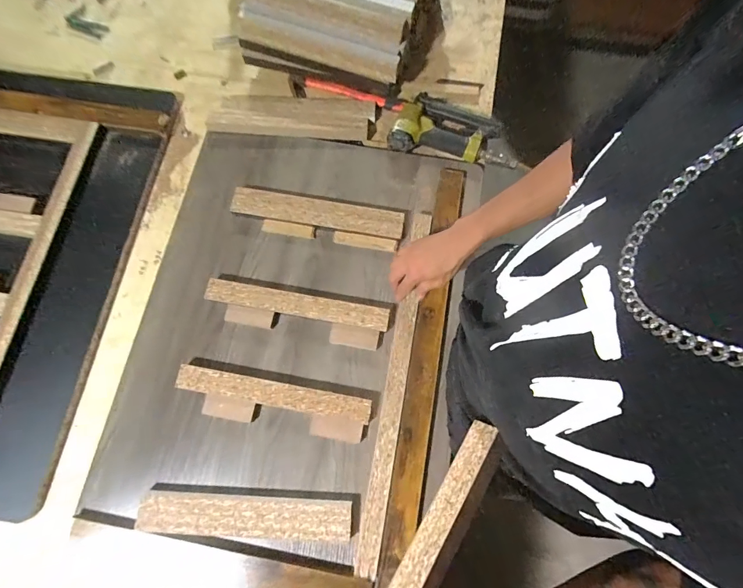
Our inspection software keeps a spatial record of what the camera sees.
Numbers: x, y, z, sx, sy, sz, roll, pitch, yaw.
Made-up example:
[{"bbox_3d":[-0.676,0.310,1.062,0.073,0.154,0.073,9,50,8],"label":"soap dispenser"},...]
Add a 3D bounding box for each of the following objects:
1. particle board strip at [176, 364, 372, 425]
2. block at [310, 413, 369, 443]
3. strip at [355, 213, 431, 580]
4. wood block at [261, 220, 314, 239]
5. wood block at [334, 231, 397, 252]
[{"bbox_3d":[-0.155,0.159,0.592,0.309,0.027,0.043,9,75,2],"label":"particle board strip"},{"bbox_3d":[-0.052,0.213,0.585,0.089,0.024,0.034,7,75,2],"label":"block"},{"bbox_3d":[0.035,0.130,0.599,0.042,0.036,0.556,11,76,2],"label":"strip"},{"bbox_3d":[-0.152,-0.118,0.674,0.096,0.015,0.020,10,75,2],"label":"wood block"},{"bbox_3d":[-0.012,-0.095,0.667,0.114,0.015,0.023,9,75,2],"label":"wood block"}]

